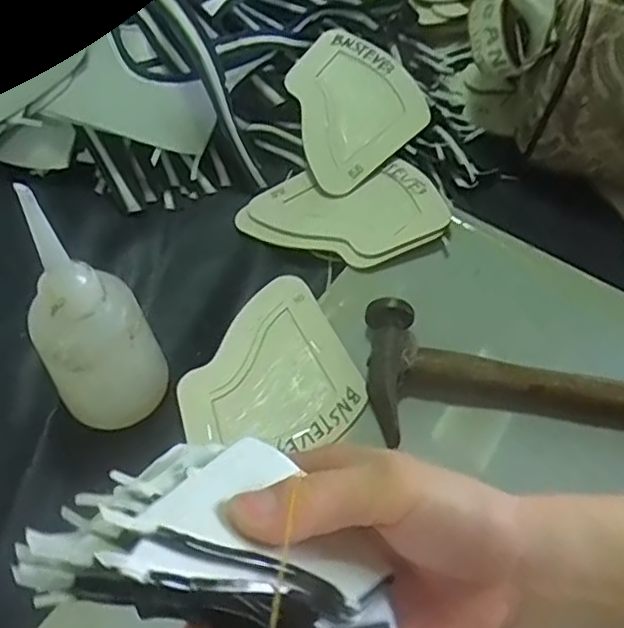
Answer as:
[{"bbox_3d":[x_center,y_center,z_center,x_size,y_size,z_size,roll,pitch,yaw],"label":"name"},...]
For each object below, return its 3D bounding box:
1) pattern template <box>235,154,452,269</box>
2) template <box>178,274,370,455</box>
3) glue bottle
[{"bbox_3d":[0.023,-0.072,0.487,0.137,0.007,0.102,-21,53,-6],"label":"pattern template"},{"bbox_3d":[-0.031,0.036,0.415,0.106,0.004,0.112,-22,60,-15],"label":"template"},{"bbox_3d":[-0.114,0.011,0.356,0.060,0.155,0.063,-18,62,-14],"label":"glue bottle"}]

